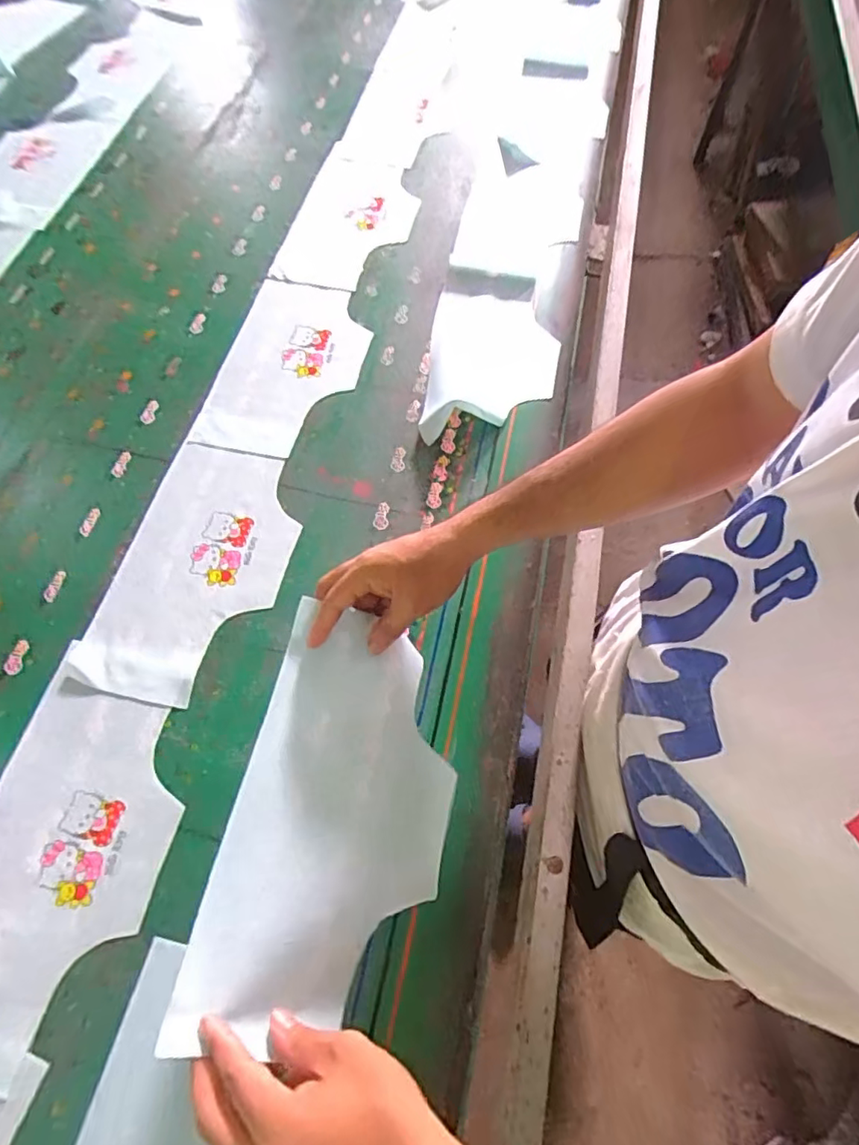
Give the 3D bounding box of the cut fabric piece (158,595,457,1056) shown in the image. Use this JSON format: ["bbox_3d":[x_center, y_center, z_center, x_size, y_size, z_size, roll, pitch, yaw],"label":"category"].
[{"bbox_3d":[-0.068,0.183,0.445,0.161,0.067,0.298,7,66,4],"label":"cut fabric piece"}]

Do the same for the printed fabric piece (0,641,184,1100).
[{"bbox_3d":[-0.307,0.243,0.457,0.163,0.008,0.287,14,66,7],"label":"printed fabric piece"}]

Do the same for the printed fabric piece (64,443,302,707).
[{"bbox_3d":[-0.234,-0.010,0.571,0.160,0.010,0.277,11,66,6],"label":"printed fabric piece"}]

